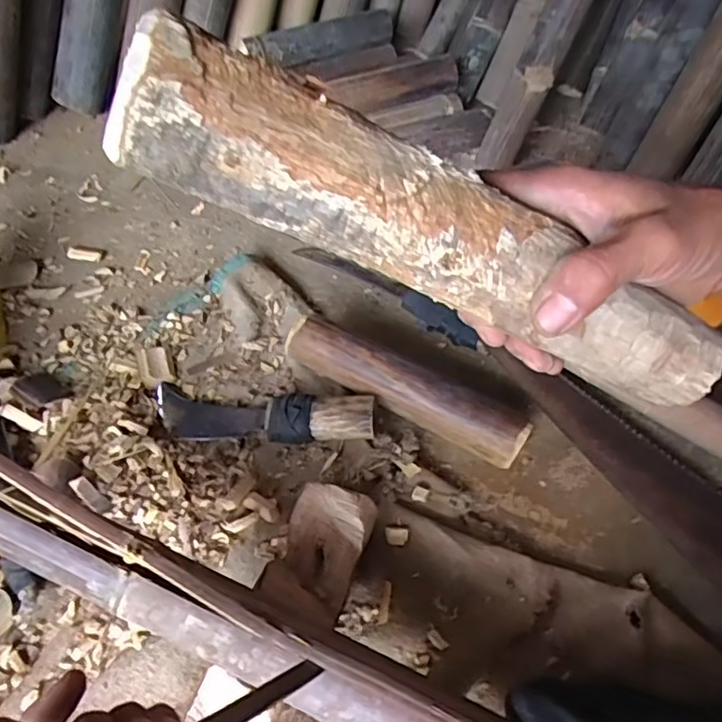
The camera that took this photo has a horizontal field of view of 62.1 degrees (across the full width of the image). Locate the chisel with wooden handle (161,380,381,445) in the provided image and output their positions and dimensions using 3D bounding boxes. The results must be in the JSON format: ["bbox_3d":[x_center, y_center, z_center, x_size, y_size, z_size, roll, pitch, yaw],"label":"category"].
[{"bbox_3d":[-0.104,0.052,0.624,0.238,0.039,0.065,7,51,3],"label":"chisel with wooden handle"}]

